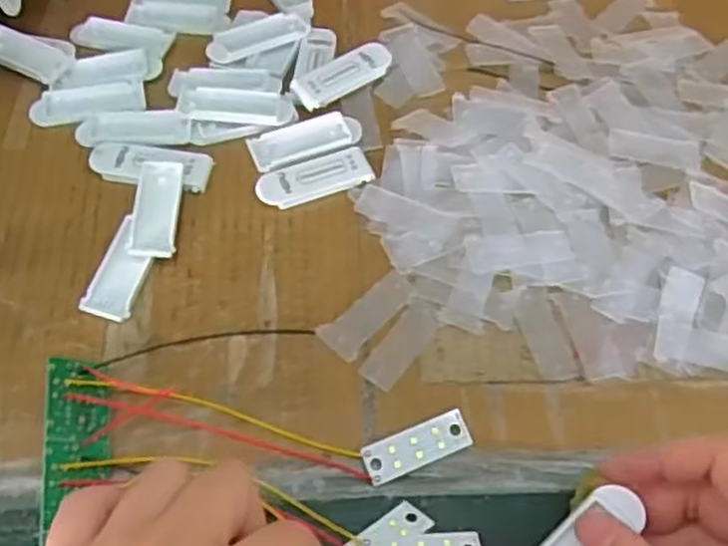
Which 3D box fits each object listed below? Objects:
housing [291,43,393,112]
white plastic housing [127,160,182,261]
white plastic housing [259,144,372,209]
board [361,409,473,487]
[{"bbox_3d":[-0.012,-0.107,0.418,0.058,0.009,0.022,-31,66,-21],"label":"housing"},{"bbox_3d":[-0.097,-0.031,0.364,0.020,0.011,0.051,1,59,-4],"label":"white plastic housing"},{"bbox_3d":[-0.025,-0.047,0.382,0.056,0.004,0.023,-16,61,-13],"label":"white plastic housing"},{"bbox_3d":[0.022,0.072,0.322,0.046,0.004,0.016,-19,71,-16],"label":"board"}]

